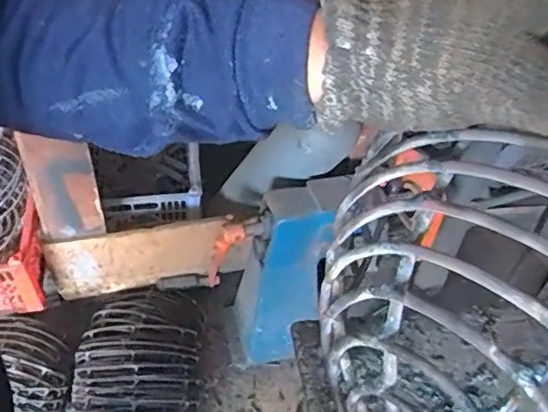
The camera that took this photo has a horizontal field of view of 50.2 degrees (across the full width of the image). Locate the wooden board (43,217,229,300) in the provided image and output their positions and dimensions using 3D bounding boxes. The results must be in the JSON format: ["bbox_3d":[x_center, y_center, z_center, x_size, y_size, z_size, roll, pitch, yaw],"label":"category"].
[{"bbox_3d":[-0.299,0.117,1.308,0.380,0.178,0.023,-12,40,-5],"label":"wooden board"}]

